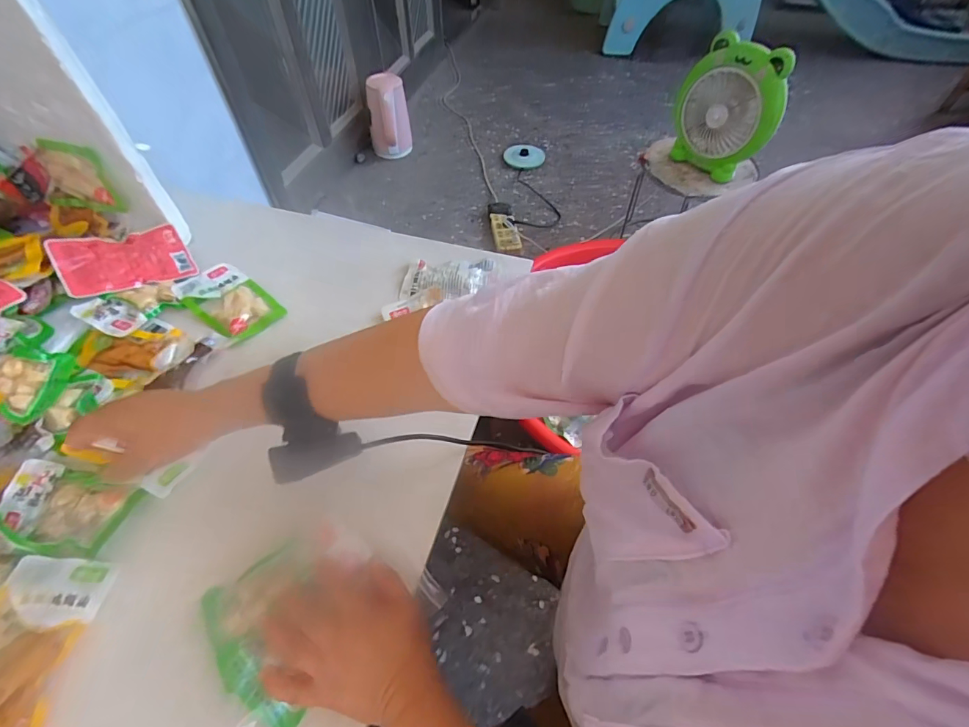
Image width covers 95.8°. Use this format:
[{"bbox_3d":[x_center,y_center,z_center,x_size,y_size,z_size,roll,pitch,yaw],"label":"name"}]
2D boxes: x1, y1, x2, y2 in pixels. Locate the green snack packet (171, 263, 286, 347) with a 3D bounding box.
[{"bbox_3d":[-0.336,-0.084,0.576,0.158,0.011,0.082,36,62,24],"label":"green snack packet"}]

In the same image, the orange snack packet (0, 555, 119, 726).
[{"bbox_3d":[-0.365,0.226,0.343,0.082,0.013,0.136,2,54,2],"label":"orange snack packet"}]

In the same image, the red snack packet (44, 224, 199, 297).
[{"bbox_3d":[-0.464,-0.135,0.569,0.137,0.010,0.078,-24,88,-38],"label":"red snack packet"}]

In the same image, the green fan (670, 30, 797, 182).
[{"bbox_3d":[0.555,-0.592,1.025,0.094,0.264,0.232,-23,57,-16],"label":"green fan"}]

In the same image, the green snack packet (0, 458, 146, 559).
[{"bbox_3d":[-0.389,0.131,0.405,0.119,0.014,0.064,13,55,10],"label":"green snack packet"}]

